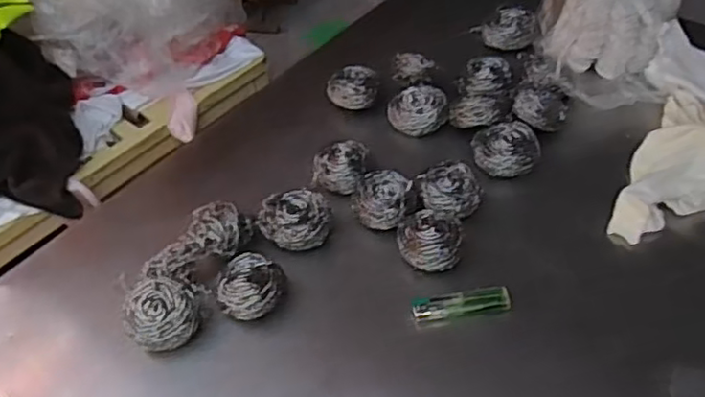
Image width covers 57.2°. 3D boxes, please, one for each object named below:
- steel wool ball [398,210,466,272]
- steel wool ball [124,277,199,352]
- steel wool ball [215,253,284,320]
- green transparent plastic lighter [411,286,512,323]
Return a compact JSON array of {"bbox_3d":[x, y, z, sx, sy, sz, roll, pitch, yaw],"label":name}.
[{"bbox_3d":[0.075,0.037,0.616,0.060,0.031,0.063,-3,49,4],"label":"steel wool ball"},{"bbox_3d":[-0.169,0.104,0.576,0.060,0.043,0.051,-29,52,-18],"label":"steel wool ball"},{"bbox_3d":[-0.090,0.086,0.591,0.054,0.036,0.057,-3,49,4],"label":"steel wool ball"},{"bbox_3d":[0.097,0.093,0.577,0.085,0.009,0.024,-6,49,1],"label":"green transparent plastic lighter"}]

